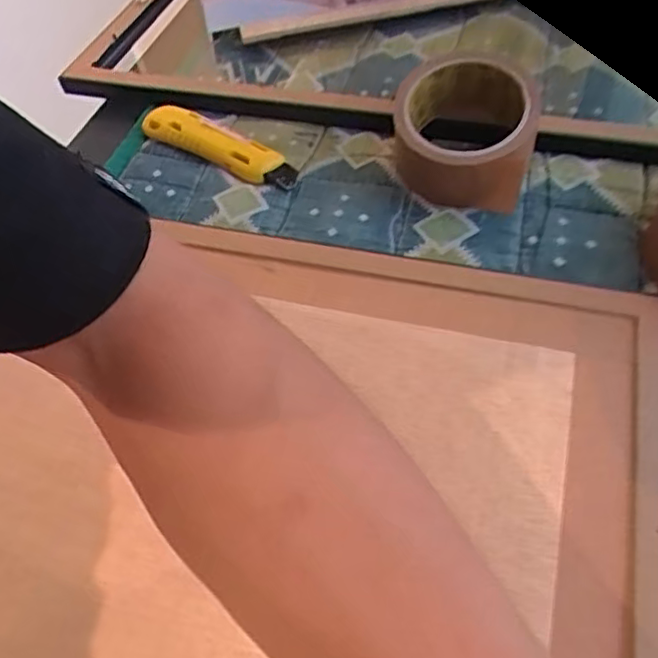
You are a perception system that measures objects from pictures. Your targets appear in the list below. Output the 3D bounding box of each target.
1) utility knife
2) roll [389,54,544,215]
[{"bbox_3d":[-0.087,-0.144,0.494,0.142,0.021,0.029,28,61,23],"label":"utility knife"},{"bbox_3d":[0.089,-0.137,0.432,0.097,0.070,0.086,6,55,10],"label":"roll"}]

